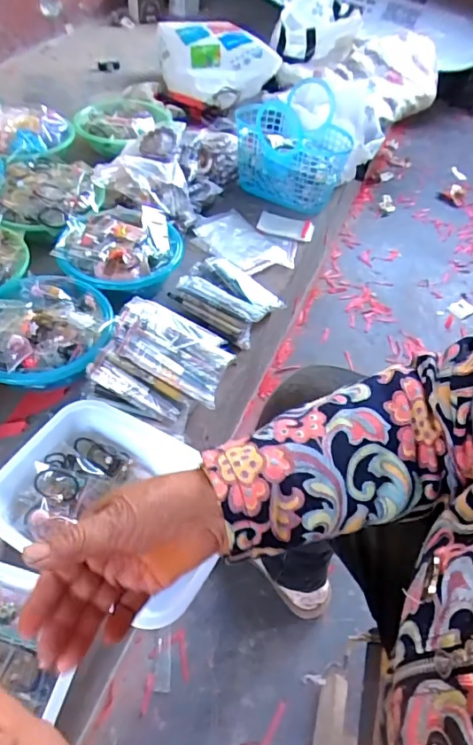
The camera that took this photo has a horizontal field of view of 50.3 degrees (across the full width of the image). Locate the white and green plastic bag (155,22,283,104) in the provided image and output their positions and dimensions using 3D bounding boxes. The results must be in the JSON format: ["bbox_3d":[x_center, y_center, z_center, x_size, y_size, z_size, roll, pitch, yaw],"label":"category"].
[{"bbox_3d":[-0.058,-0.953,1.534,0.340,0.107,0.378,-2,51,-6],"label":"white and green plastic bag"}]

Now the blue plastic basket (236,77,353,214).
[{"bbox_3d":[0.128,-0.534,1.179,0.256,0.156,0.293,5,51,0],"label":"blue plastic basket"}]

